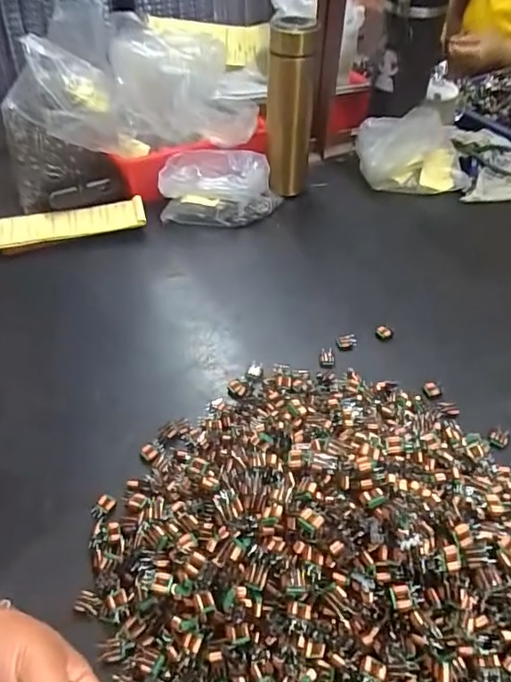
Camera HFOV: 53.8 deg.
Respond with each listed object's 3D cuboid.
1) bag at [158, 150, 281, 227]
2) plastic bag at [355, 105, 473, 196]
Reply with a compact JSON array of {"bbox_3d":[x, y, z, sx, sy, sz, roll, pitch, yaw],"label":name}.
[{"bbox_3d":[-0.051,-0.219,0.721,0.165,0.077,0.088,3,48,1],"label":"bag"},{"bbox_3d":[0.245,-0.296,0.795,0.170,0.103,0.109,4,48,2],"label":"plastic bag"}]

